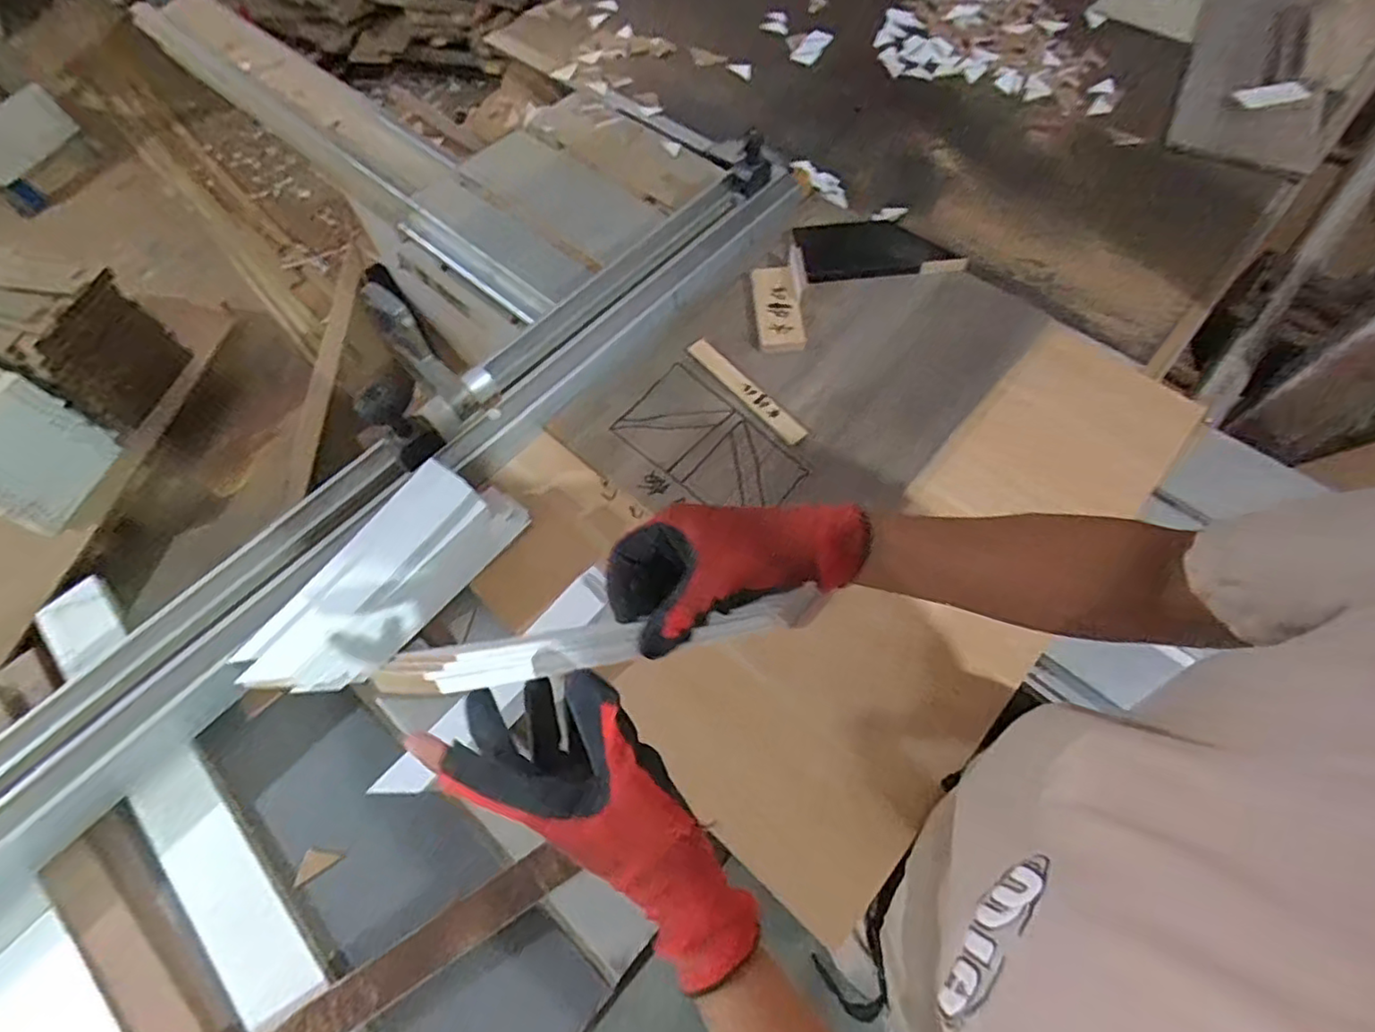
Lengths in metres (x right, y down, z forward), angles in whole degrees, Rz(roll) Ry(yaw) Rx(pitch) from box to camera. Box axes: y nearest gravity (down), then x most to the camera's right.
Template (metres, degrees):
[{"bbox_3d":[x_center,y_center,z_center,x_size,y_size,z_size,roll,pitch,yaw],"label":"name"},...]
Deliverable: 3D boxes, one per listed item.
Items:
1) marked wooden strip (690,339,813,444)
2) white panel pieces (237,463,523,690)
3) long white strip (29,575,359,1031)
[{"bbox_3d":[0.067,-0.146,0.730,0.027,0.008,0.179,-39,68,-14],"label":"marked wooden strip"},{"bbox_3d":[-0.293,0.058,0.605,0.092,0.085,0.271,40,73,20],"label":"white panel pieces"},{"bbox_3d":[-0.410,0.336,0.555,0.079,0.018,0.754,-42,69,-15],"label":"long white strip"}]

